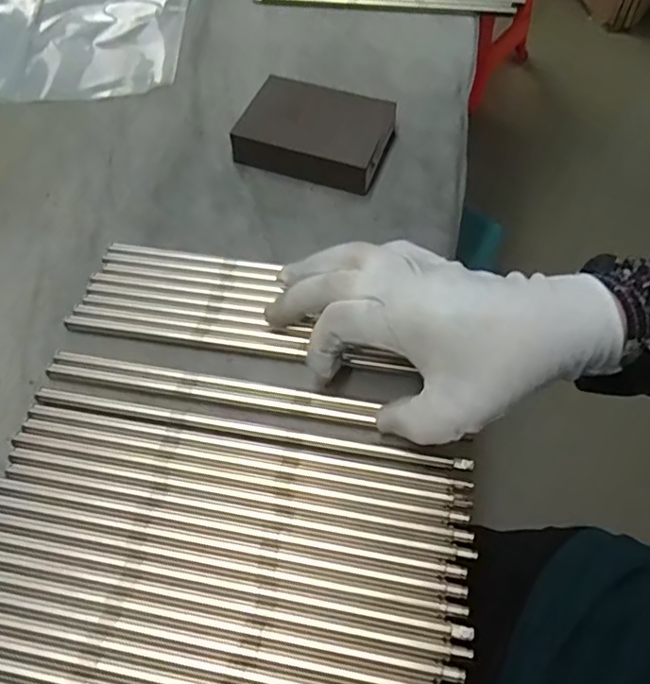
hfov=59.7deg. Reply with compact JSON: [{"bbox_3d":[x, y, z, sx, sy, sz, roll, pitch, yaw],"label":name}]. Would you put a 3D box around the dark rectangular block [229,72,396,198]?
[{"bbox_3d":[-0.005,-0.144,0.386,0.095,0.024,0.068,17,61,12],"label":"dark rectangular block"}]

